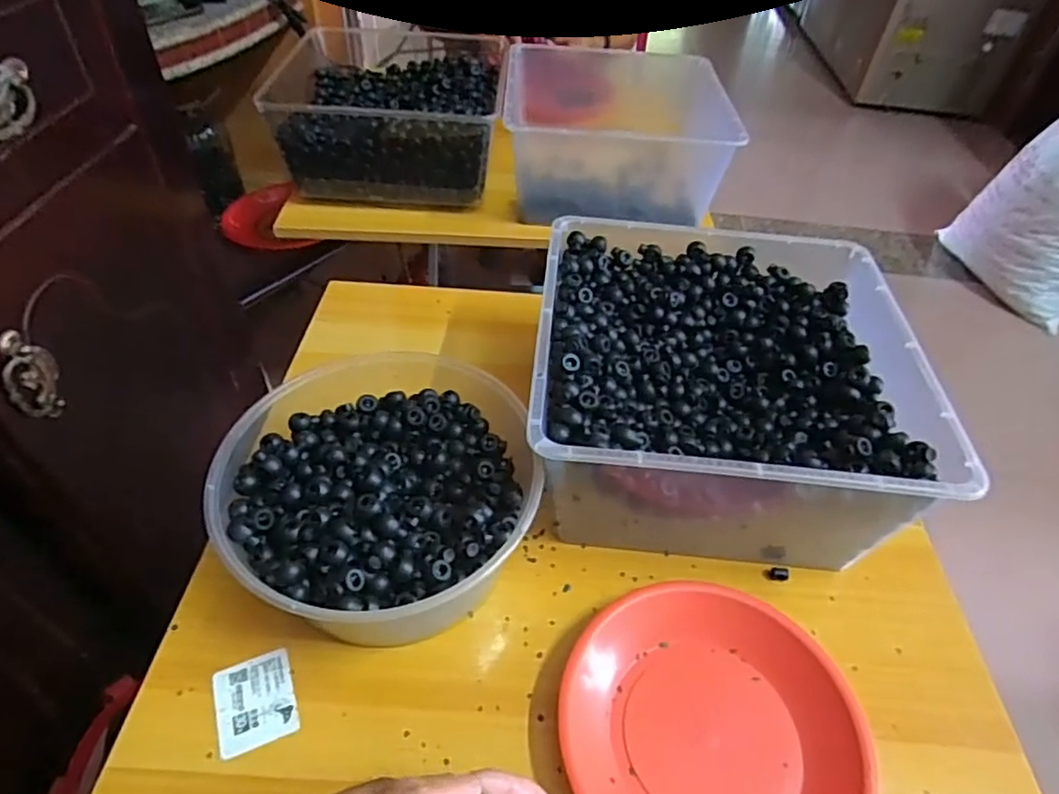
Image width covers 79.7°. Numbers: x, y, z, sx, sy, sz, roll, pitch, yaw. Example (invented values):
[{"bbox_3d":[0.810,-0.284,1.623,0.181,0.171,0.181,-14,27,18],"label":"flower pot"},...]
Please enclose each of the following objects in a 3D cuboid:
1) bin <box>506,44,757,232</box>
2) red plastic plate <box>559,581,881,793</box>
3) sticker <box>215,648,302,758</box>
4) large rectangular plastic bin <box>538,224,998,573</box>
[{"bbox_3d":[0.119,-0.358,0.912,0.282,0.156,0.244,0,47,-5],"label":"bin"},{"bbox_3d":[0.120,0.224,0.428,0.190,0.036,0.199,3,46,-3],"label":"red plastic plate"},{"bbox_3d":[-0.189,0.210,0.438,0.050,0.004,0.059,-13,53,-21],"label":"sticker"},{"bbox_3d":[0.152,-0.009,0.549,0.292,0.137,0.285,7,46,1],"label":"large rectangular plastic bin"}]

